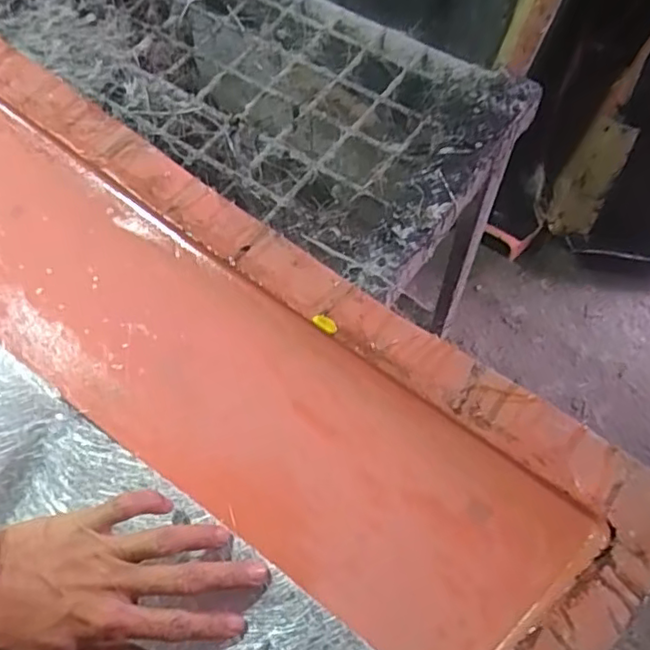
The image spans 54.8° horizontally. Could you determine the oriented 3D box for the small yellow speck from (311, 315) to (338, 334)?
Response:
[{"bbox_3d":[0.000,-0.001,0.447,0.019,0.004,0.009,37,71,13],"label":"small yellow speck"}]

